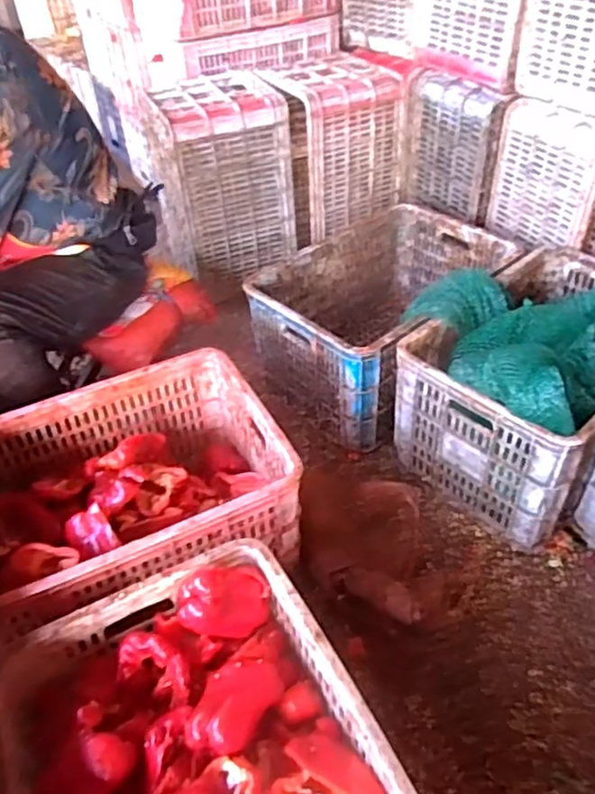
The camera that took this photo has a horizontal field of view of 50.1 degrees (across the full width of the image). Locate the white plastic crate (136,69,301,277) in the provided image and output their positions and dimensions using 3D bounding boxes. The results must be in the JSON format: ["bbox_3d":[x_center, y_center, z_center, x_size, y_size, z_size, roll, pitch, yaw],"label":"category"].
[{"bbox_3d":[-0.210,-0.573,1.641,0.296,0.393,0.339,-19,45,-17],"label":"white plastic crate"}]

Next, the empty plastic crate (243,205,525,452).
[{"bbox_3d":[0.178,-0.175,1.413,0.358,0.269,0.508,31,52,31],"label":"empty plastic crate"}]

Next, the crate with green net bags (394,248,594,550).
[{"bbox_3d":[0.454,-0.071,1.214,0.536,0.328,0.409,-32,50,-28],"label":"crate with green net bags"}]

